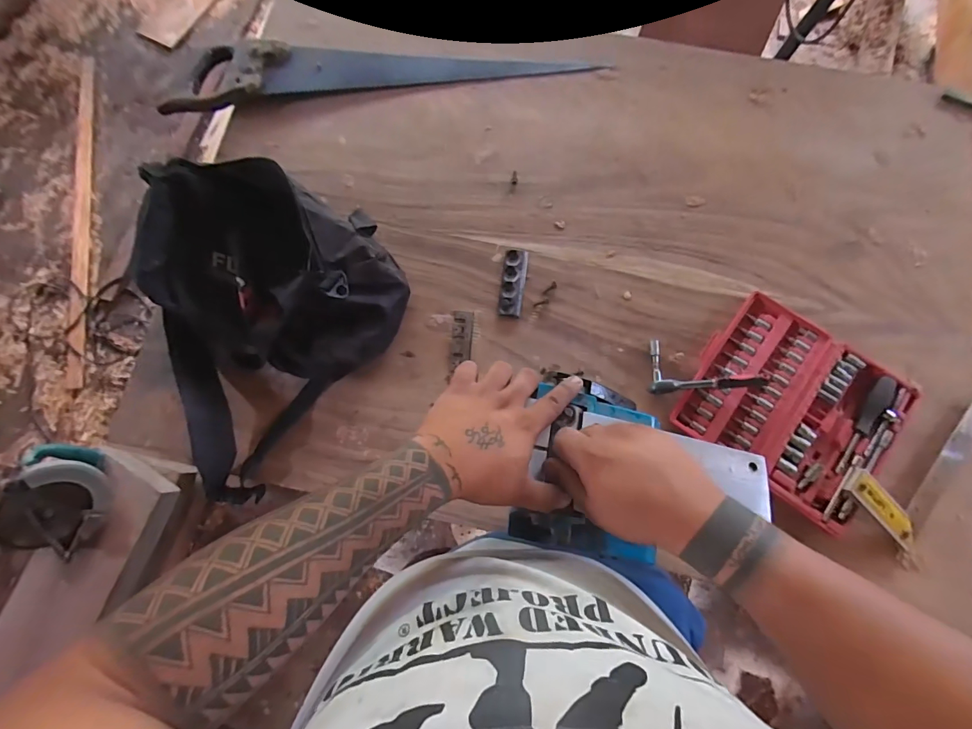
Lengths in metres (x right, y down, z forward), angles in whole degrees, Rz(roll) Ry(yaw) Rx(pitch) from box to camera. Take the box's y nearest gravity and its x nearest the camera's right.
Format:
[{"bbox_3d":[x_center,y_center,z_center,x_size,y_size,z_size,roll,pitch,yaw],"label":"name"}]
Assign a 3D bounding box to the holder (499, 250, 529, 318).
[{"bbox_3d":[0.042,-0.124,0.642,0.034,0.008,0.105,7,78,2],"label":"holder"}]

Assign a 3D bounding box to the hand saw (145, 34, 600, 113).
[{"bbox_3d":[-0.161,-0.499,0.711,0.703,0.044,0.140,-7,77,-1],"label":"hand saw"}]

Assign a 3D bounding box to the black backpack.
[{"bbox_3d":[-0.327,-0.061,0.567,0.336,0.123,0.411,32,80,7],"label":"black backpack"}]

